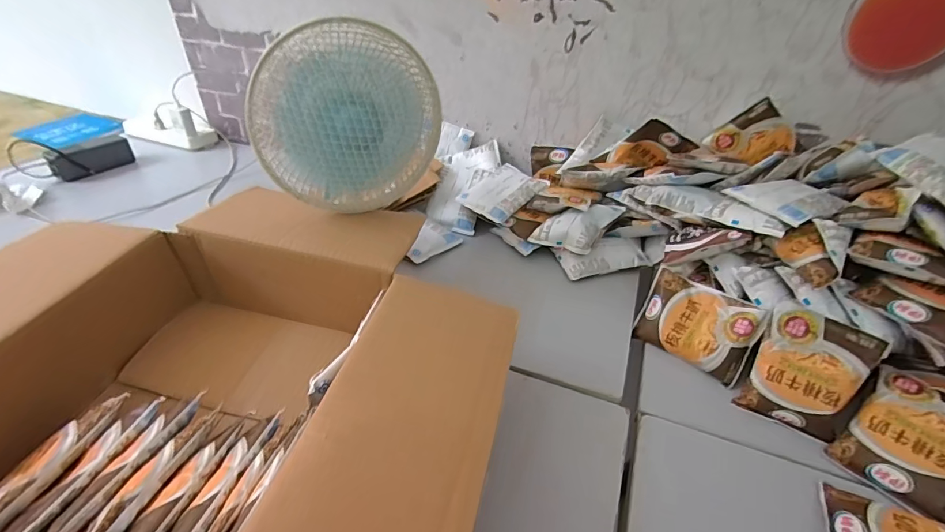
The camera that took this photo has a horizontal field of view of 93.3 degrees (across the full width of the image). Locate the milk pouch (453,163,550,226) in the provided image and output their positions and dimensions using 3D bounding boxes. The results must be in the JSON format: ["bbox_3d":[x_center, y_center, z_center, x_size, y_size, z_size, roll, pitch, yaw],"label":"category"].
[{"bbox_3d":[0.048,-0.122,0.723,0.096,0.012,0.121,34,60,30],"label":"milk pouch"}]

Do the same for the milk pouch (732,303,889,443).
[{"bbox_3d":[0.349,0.111,0.461,0.097,0.025,0.119,24,87,27],"label":"milk pouch"}]

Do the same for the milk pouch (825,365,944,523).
[{"bbox_3d":[0.418,0.162,0.419,0.123,0.021,0.096,-45,46,-12],"label":"milk pouch"}]

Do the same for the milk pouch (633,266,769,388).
[{"bbox_3d":[0.265,0.068,0.530,0.122,0.017,0.092,29,88,37],"label":"milk pouch"}]

